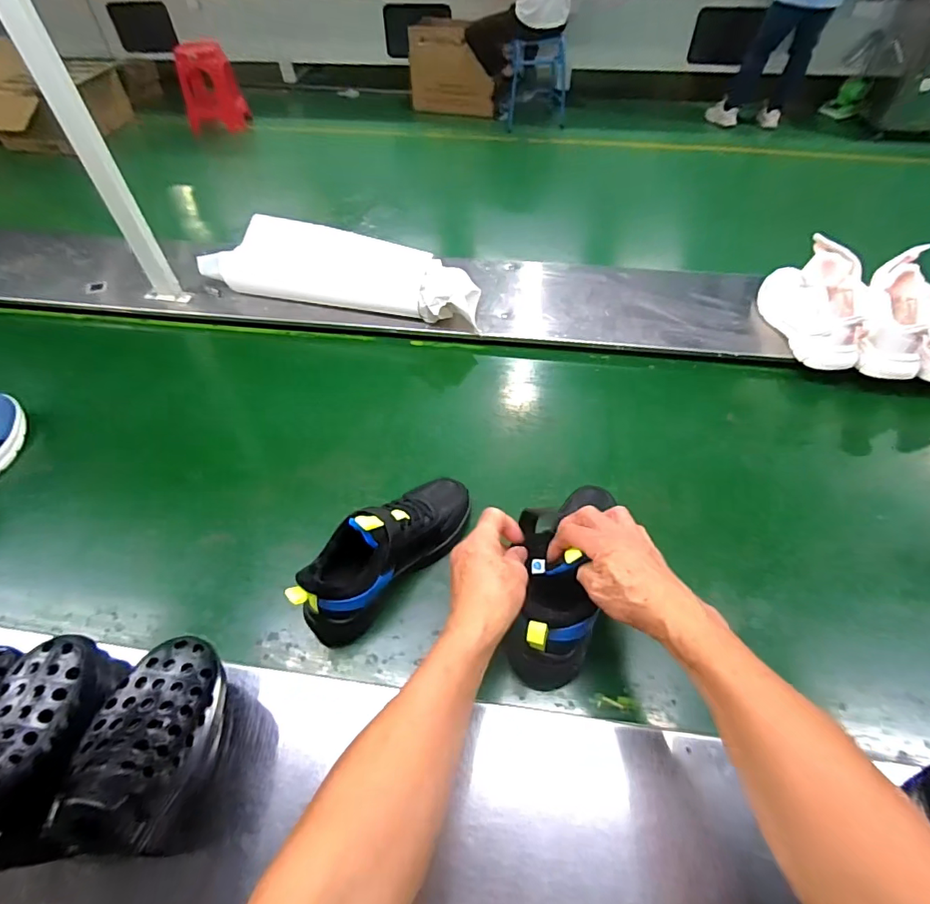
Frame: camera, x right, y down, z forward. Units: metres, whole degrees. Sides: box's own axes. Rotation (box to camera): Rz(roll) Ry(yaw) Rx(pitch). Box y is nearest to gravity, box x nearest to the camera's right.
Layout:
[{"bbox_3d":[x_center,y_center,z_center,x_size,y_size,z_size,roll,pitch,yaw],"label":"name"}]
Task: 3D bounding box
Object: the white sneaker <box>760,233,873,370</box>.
[{"bbox_3d":[0.570,-0.239,0.782,0.101,0.134,0.195,1,52,1],"label":"white sneaker"}]

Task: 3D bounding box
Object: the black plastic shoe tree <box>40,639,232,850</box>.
[{"bbox_3d":[-0.237,0.205,0.357,0.074,0.081,0.137,2,52,2],"label":"black plastic shoe tree"}]

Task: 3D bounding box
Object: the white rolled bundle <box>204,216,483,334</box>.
[{"bbox_3d":[-0.218,-0.330,0.902,0.512,0.094,0.187,11,53,9],"label":"white rolled bundle"}]

